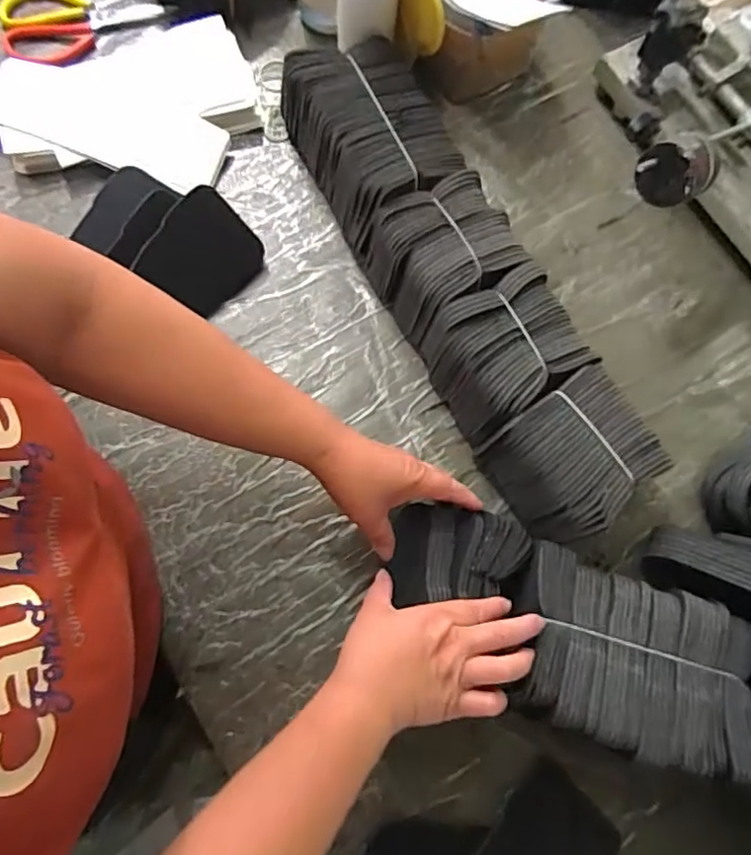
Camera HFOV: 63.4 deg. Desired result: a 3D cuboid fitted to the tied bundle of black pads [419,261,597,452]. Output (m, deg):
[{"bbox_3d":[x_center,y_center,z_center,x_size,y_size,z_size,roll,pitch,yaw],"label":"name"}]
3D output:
[{"bbox_3d":[0.125,-0.073,0.590,0.138,0.093,0.119,-33,80,-11],"label":"tied bundle of black pads"}]

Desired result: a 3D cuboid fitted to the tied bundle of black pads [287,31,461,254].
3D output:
[{"bbox_3d":[-0.001,-0.298,0.644,0.132,0.104,0.184,-26,79,-10],"label":"tied bundle of black pads"}]

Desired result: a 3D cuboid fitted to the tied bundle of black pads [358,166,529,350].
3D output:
[{"bbox_3d":[0.070,-0.172,0.616,0.134,0.096,0.120,-28,79,-10],"label":"tied bundle of black pads"}]

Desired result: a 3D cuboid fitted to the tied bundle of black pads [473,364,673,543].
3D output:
[{"bbox_3d":[0.181,0.028,0.567,0.135,0.096,0.121,-34,80,-11],"label":"tied bundle of black pads"}]

